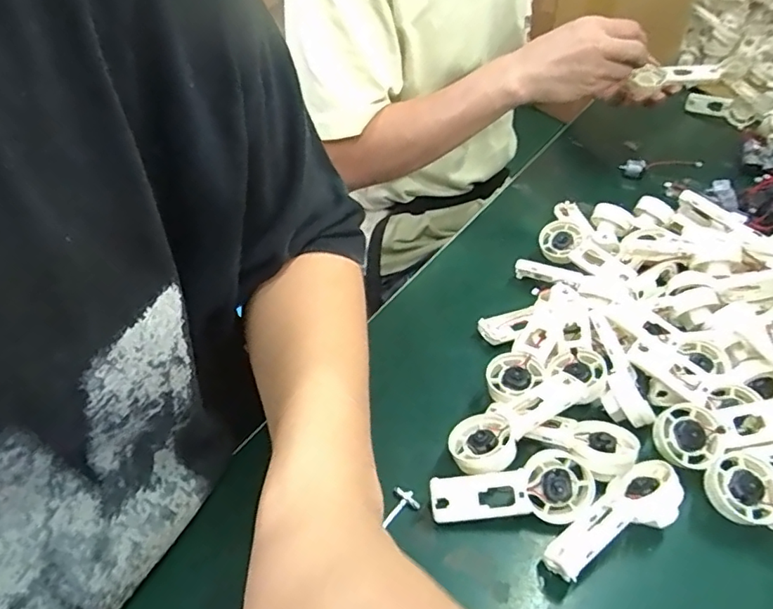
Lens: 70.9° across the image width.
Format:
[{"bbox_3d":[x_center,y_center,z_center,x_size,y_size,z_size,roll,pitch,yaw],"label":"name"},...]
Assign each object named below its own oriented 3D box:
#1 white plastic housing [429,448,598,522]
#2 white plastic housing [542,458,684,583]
[{"bbox_3d":[0.072,0.105,0.312,0.090,0.011,0.039,2,85,-4],"label":"white plastic housing"},{"bbox_3d":[0.128,0.123,0.305,0.091,0.038,0.034,-26,47,-27],"label":"white plastic housing"}]

